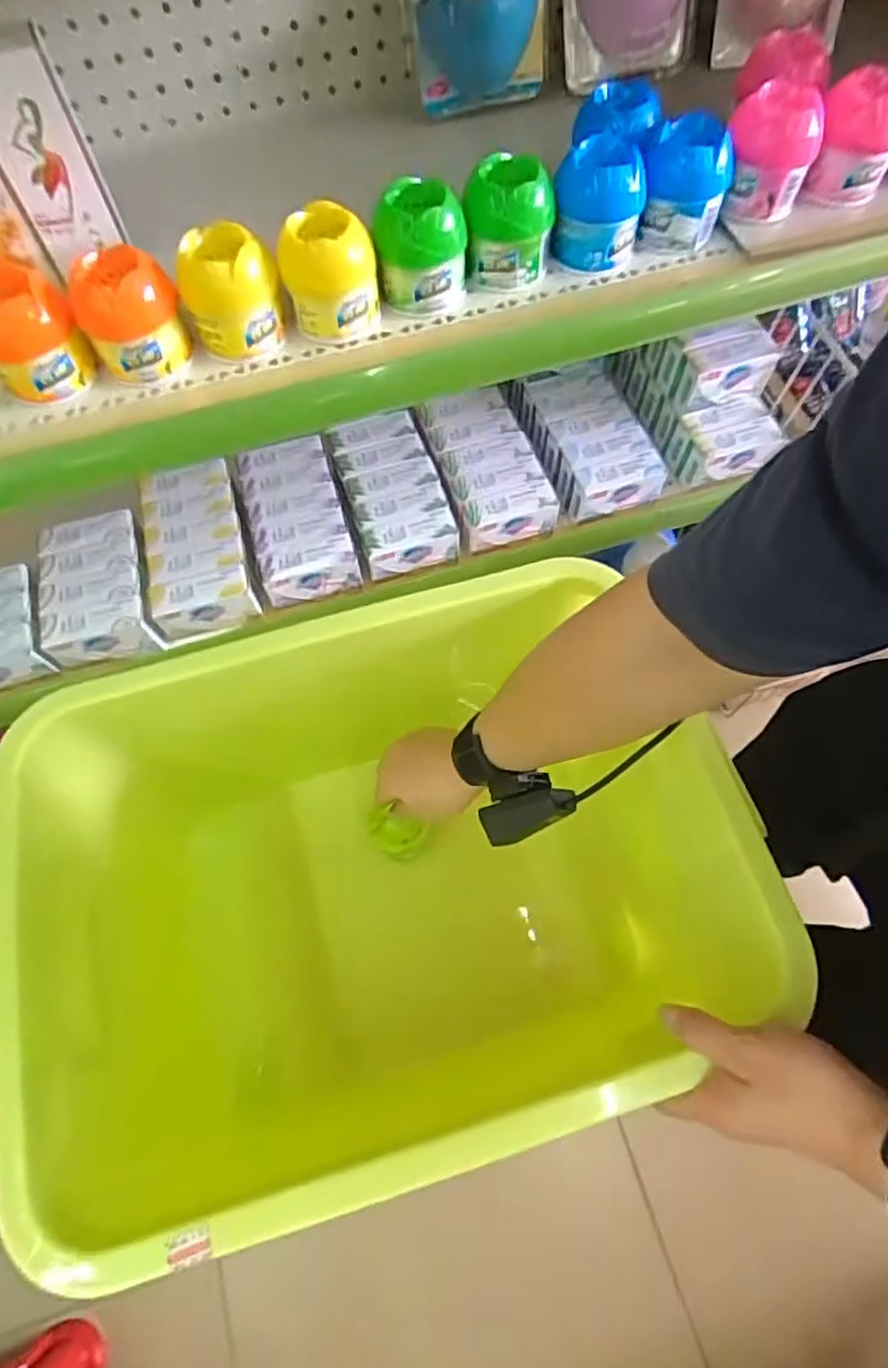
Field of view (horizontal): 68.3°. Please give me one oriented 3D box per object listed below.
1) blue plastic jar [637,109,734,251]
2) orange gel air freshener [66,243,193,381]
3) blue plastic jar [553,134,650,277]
[{"bbox_3d":[0.181,-0.373,0.494,0.060,0.062,0.066,15,67,8],"label":"blue plastic jar"},{"bbox_3d":[-0.219,-0.261,0.453,0.066,0.064,0.071,-26,68,-10],"label":"orange gel air freshener"},{"bbox_3d":[0.114,-0.362,0.492,0.062,0.059,0.069,4,66,3],"label":"blue plastic jar"}]

